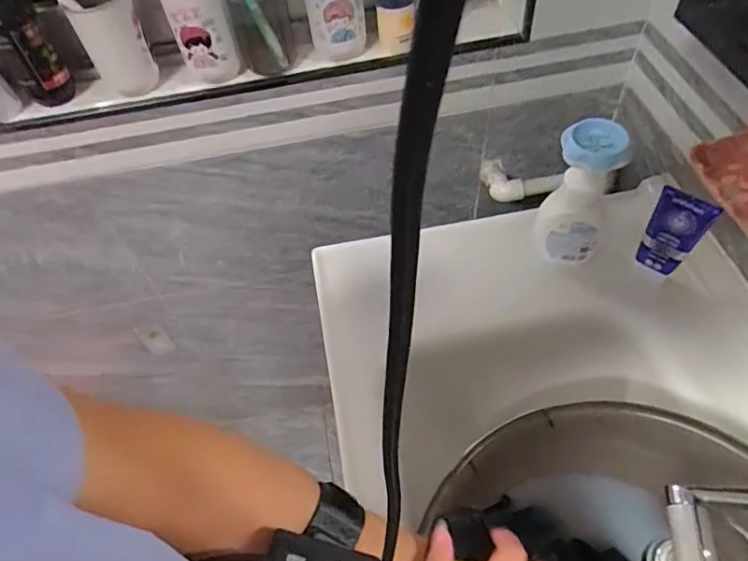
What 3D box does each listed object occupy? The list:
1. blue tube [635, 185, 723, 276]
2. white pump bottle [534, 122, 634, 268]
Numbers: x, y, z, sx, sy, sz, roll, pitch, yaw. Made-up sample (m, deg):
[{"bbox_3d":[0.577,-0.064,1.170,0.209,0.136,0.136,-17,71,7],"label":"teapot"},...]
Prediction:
[{"bbox_3d":[0.343,-0.053,0.608,0.056,0.107,0.023,27,61,23],"label":"blue tube"},{"bbox_3d":[0.243,-0.100,0.637,0.072,0.175,0.074,13,57,15],"label":"white pump bottle"}]

